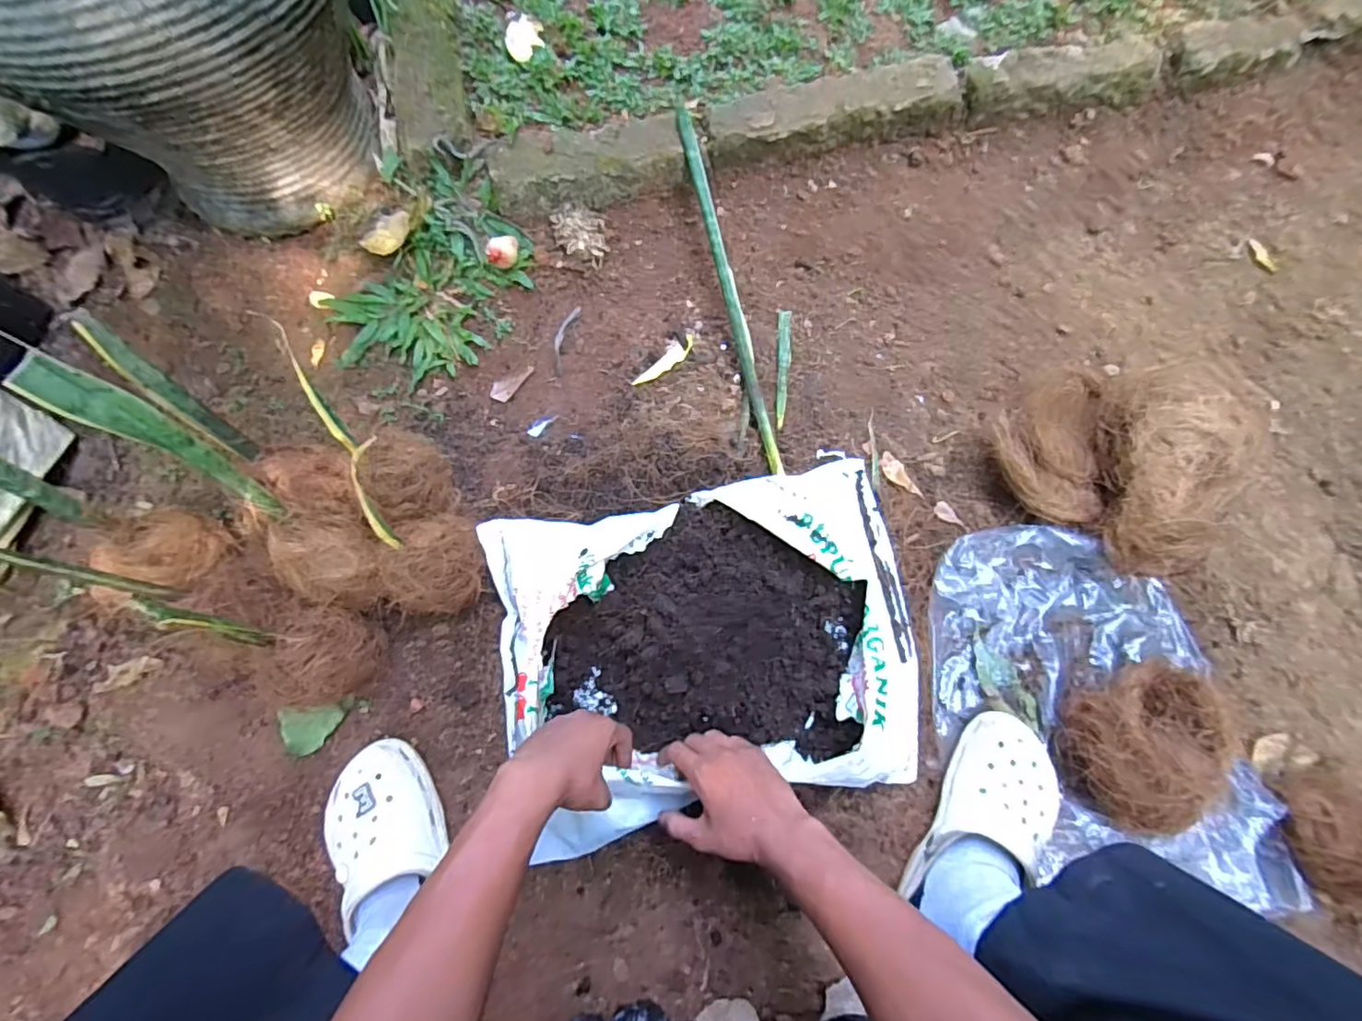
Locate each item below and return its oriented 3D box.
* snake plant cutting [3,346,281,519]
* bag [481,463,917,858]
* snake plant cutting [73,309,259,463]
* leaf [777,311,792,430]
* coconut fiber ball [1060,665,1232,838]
[{"bbox_3d":[-0.442,-0.057,0.508,0.027,0.202,0.036,19,70,45],"label":"snake plant cutting"},{"bbox_3d":[0.030,0.136,0.609,0.438,0.069,0.330,-10,75,-4],"label":"bag"},{"bbox_3d":[-0.459,-0.103,0.528,0.015,0.165,0.025,-40,51,-11],"label":"snake plant cutting"},{"bbox_3d":[0.131,-0.183,0.740,0.016,0.006,0.167,4,74,0],"label":"leaf"},{"bbox_3d":[0.454,0.231,0.577,0.120,0.097,0.126,0,74,-1],"label":"coconut fiber ball"}]

